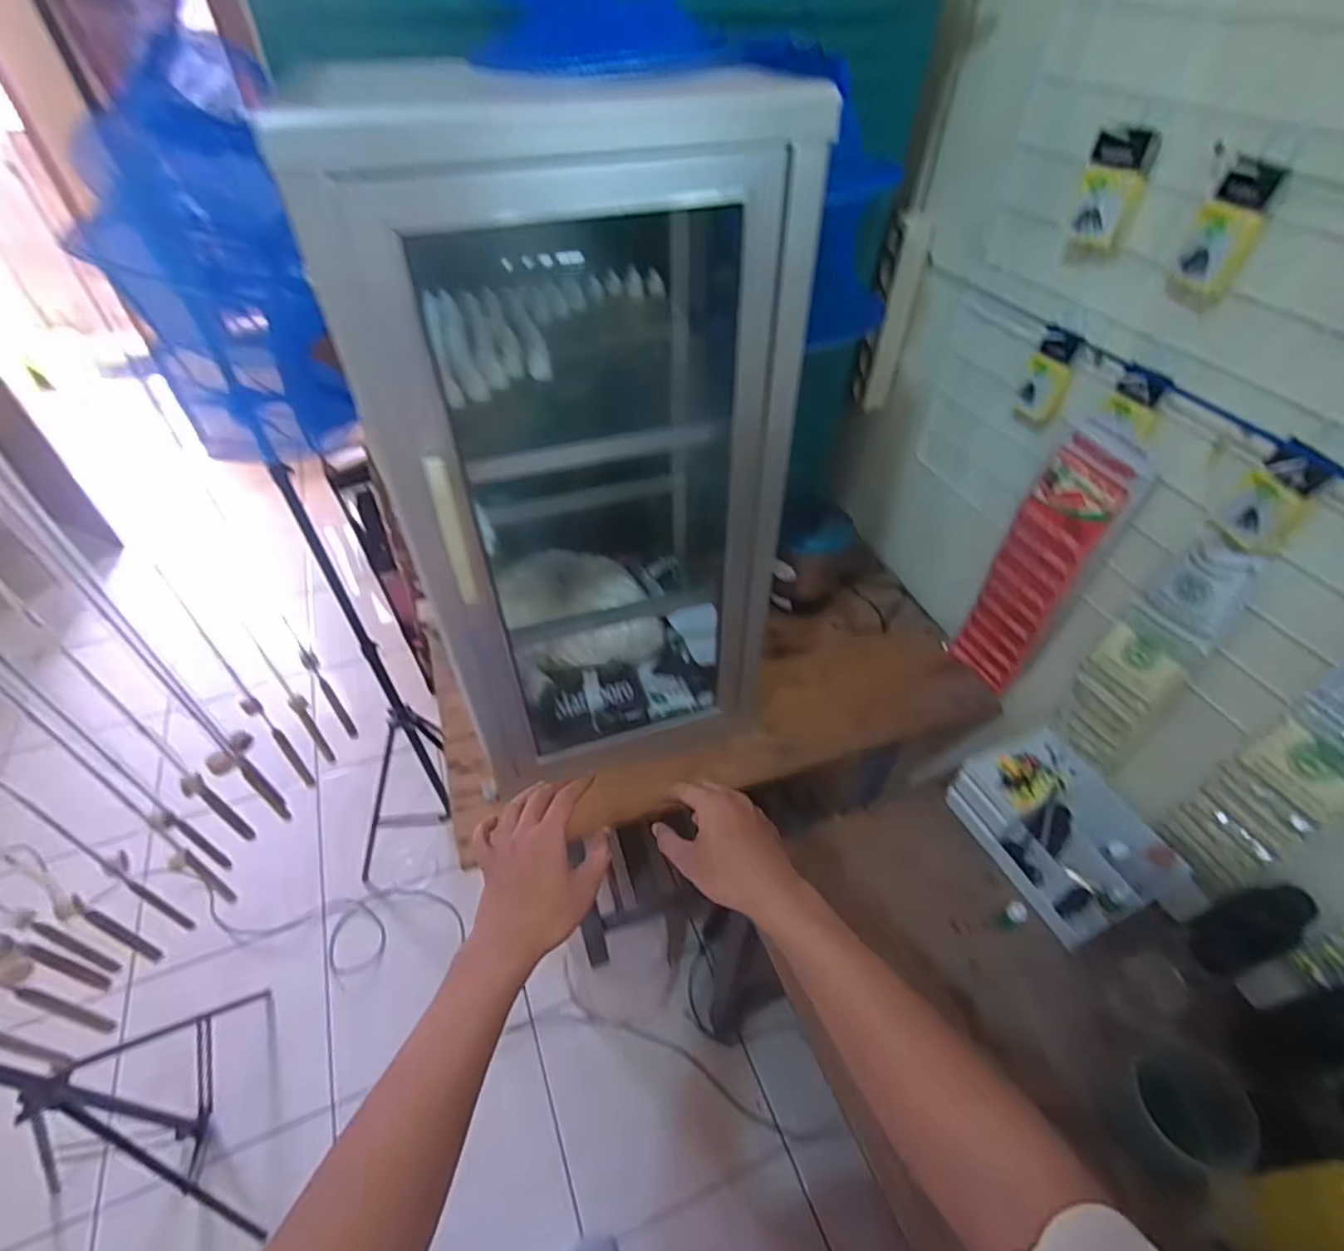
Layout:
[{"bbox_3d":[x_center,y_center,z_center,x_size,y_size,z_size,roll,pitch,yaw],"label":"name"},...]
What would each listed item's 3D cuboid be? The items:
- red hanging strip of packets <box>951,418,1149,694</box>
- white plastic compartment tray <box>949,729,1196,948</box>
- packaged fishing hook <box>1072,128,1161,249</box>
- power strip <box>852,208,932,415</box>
[{"bbox_3d":[0.465,-0.066,0.828,0.038,0.382,0.100,-12,48,-13],"label":"red hanging strip of packets"},{"bbox_3d":[0.490,0.256,0.828,0.142,0.101,0.230,-20,50,-20],"label":"white plastic compartment tray"},{"bbox_3d":[0.428,-0.421,0.631,0.021,0.098,0.052,-34,47,-29],"label":"packaged fishing hook"},{"bbox_3d":[0.317,-0.447,0.948,0.049,0.258,0.044,-6,47,-7],"label":"power strip"}]

